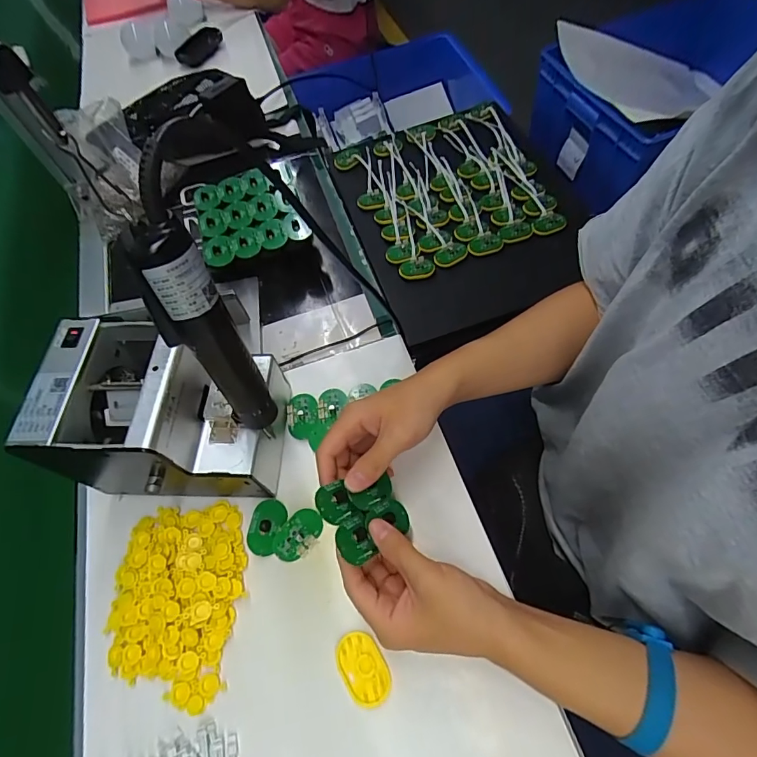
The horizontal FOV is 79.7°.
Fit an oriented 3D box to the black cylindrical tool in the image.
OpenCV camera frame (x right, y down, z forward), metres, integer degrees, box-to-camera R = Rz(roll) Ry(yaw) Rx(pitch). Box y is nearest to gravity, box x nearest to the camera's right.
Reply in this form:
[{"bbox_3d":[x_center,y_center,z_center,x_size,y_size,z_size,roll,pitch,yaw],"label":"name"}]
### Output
[{"bbox_3d":[-0.113,-0.024,0.325,0.042,0.187,0.036,-22,59,-3],"label":"black cylindrical tool"}]

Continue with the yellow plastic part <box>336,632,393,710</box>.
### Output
[{"bbox_3d":[-0.013,0.247,0.389,0.038,0.016,0.056,-28,60,-7],"label":"yellow plastic part"}]

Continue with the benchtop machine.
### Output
[{"bbox_3d":[-0.200,0.034,0.437,0.180,0.140,0.122,1,60,3],"label":"benchtop machine"}]

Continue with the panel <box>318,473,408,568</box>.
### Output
[{"bbox_3d":[-0.010,0.112,0.381,0.081,0.009,0.062,-11,64,-48],"label":"panel"}]

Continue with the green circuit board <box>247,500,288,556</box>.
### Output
[{"bbox_3d":[-0.111,0.145,0.445,0.029,0.006,0.052,12,63,11],"label":"green circuit board"}]

